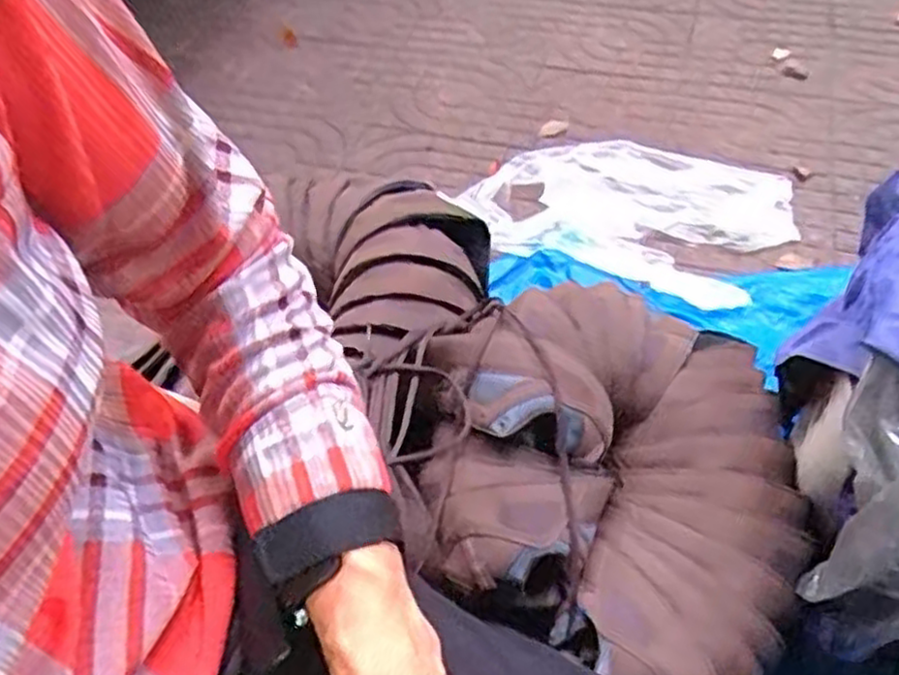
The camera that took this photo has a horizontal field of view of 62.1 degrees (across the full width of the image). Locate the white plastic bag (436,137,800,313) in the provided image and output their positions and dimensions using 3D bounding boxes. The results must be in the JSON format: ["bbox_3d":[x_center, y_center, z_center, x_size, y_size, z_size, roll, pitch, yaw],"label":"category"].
[{"bbox_3d":[0.250,-0.178,1.085,0.457,0.058,0.264,15,55,16],"label":"white plastic bag"}]

